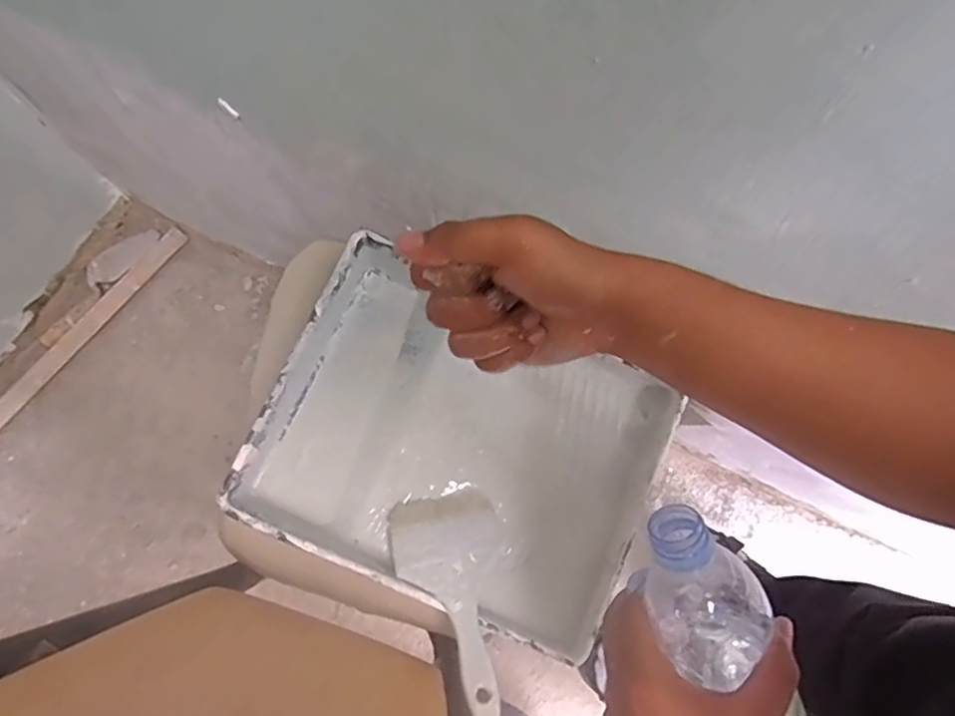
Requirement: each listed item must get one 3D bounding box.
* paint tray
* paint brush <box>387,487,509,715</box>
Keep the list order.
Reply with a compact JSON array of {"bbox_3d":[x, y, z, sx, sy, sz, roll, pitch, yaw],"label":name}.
[{"bbox_3d":[-0.014,0.078,0.564,0.351,0.095,0.261,23,74,5],"label":"paint tray"},{"bbox_3d":[-0.011,0.209,0.528,0.098,0.029,0.189,-14,58,-6],"label":"paint brush"}]

